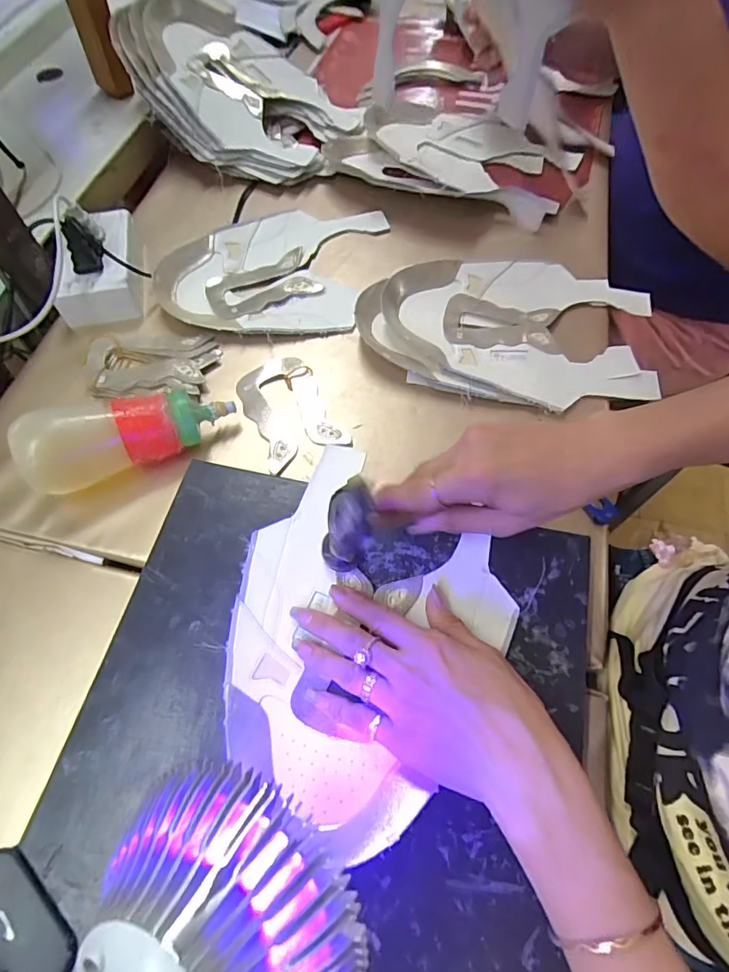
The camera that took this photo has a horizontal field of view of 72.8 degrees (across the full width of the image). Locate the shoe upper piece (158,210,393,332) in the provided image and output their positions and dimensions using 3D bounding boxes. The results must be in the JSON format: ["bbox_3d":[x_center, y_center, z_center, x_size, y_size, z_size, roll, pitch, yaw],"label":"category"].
[{"bbox_3d":[-0.093,-0.226,0.504,0.219,0.021,0.170,-1,64,0],"label":"shoe upper piece"}]

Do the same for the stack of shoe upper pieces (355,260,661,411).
[{"bbox_3d":[0.136,-0.156,0.471,0.269,0.020,0.175,11,64,6],"label":"stack of shoe upper pieces"}]

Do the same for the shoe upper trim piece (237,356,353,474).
[{"bbox_3d":[-0.067,-0.070,0.436,0.070,0.006,0.110,-23,66,-11],"label":"shoe upper trim piece"}]

